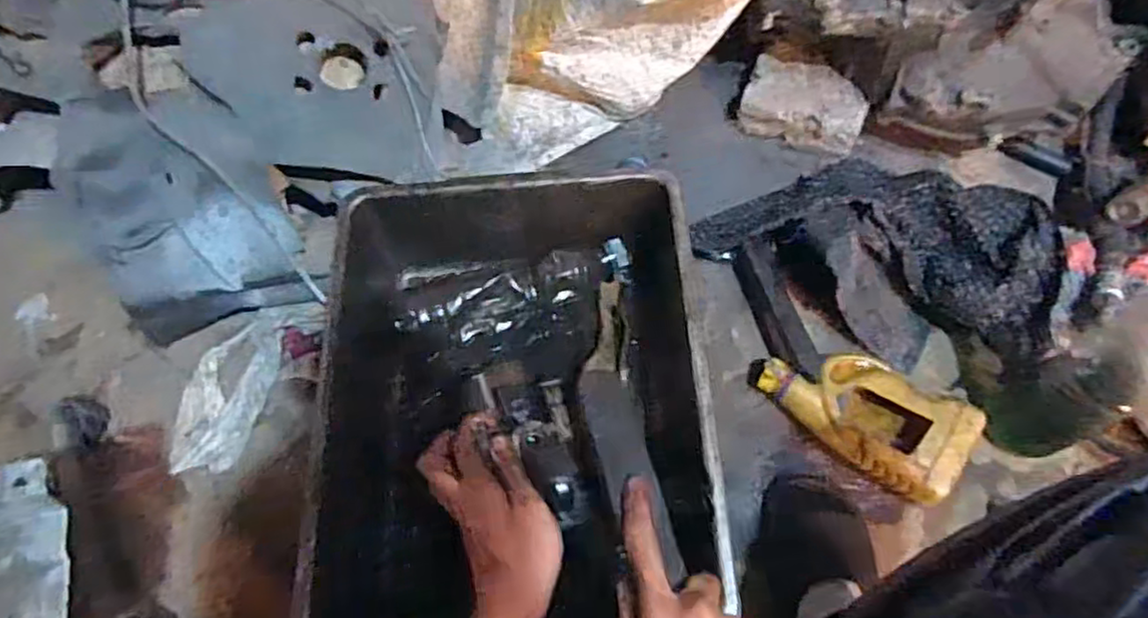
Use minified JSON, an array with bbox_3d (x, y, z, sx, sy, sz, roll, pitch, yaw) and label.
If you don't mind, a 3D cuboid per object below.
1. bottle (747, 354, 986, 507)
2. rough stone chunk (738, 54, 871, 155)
[{"bbox_3d":[0.326,0.115,0.800,0.242,0.057,0.116,30,70,16],"label":"bottle"},{"bbox_3d":[0.324,-0.287,0.971,0.164,0.055,0.097,21,68,12],"label":"rough stone chunk"}]

